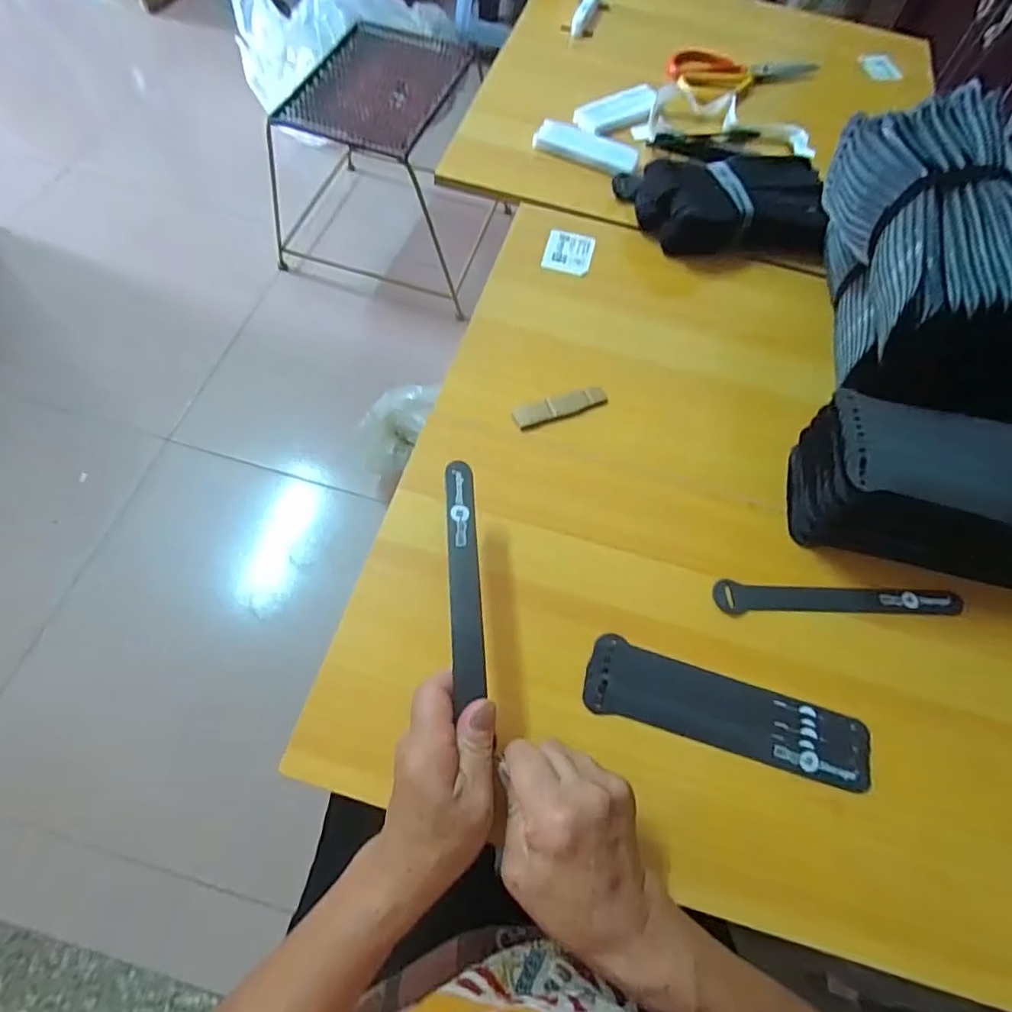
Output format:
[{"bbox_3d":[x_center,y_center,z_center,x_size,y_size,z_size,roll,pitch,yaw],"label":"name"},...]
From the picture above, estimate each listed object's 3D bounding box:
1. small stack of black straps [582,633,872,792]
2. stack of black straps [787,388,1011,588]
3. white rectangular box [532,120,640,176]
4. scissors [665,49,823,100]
[{"bbox_3d":[0.154,0.145,0.380,0.197,0.015,0.050,18,65,4],"label":"small stack of black straps"},{"bbox_3d":[0.329,-0.008,0.414,0.203,0.093,0.090,14,64,2],"label":"stack of black straps"},{"bbox_3d":[0.094,-0.414,0.631,0.121,0.018,0.035,25,65,7],"label":"white rectangular box"},{"bbox_3d":[0.324,-0.595,0.741,0.214,0.024,0.087,-16,67,-12],"label":"scissors"}]

